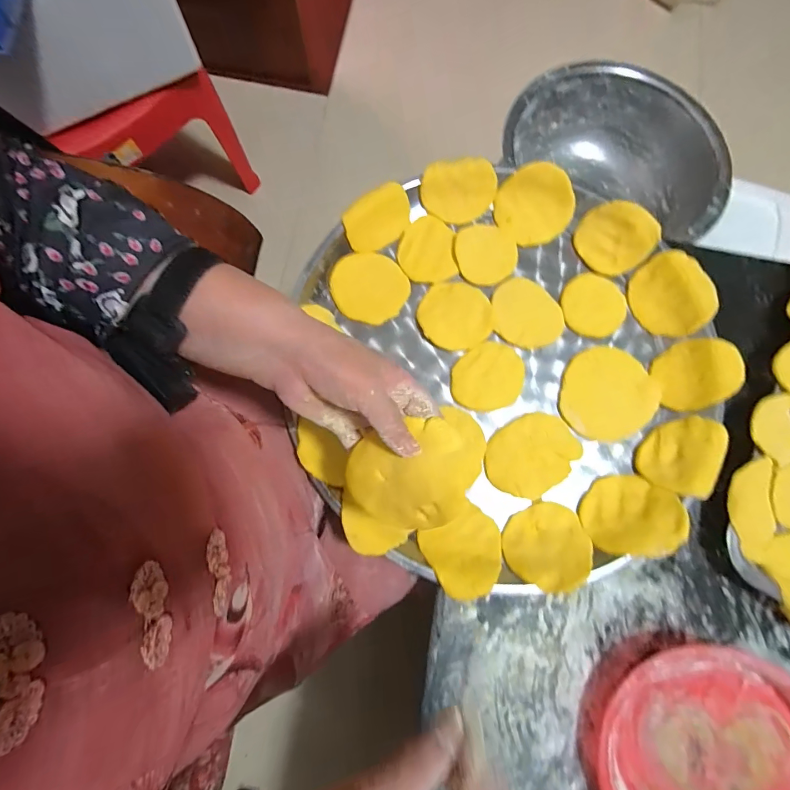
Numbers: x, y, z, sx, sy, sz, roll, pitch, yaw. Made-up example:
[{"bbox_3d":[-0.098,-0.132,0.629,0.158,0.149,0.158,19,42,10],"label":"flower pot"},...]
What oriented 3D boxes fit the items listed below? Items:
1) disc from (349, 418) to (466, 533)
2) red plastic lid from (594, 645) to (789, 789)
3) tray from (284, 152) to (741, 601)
[{"bbox_3d":[0.007,0.061,0.294,0.088,0.012,0.071,-13,86,19],"label":"disc"},{"bbox_3d":[0.272,0.317,0.351,0.182,0.030,0.189,-1,83,5],"label":"red plastic lid"},{"bbox_3d":[0.117,-0.033,0.422,0.417,0.042,0.429,0,80,0],"label":"tray"}]

